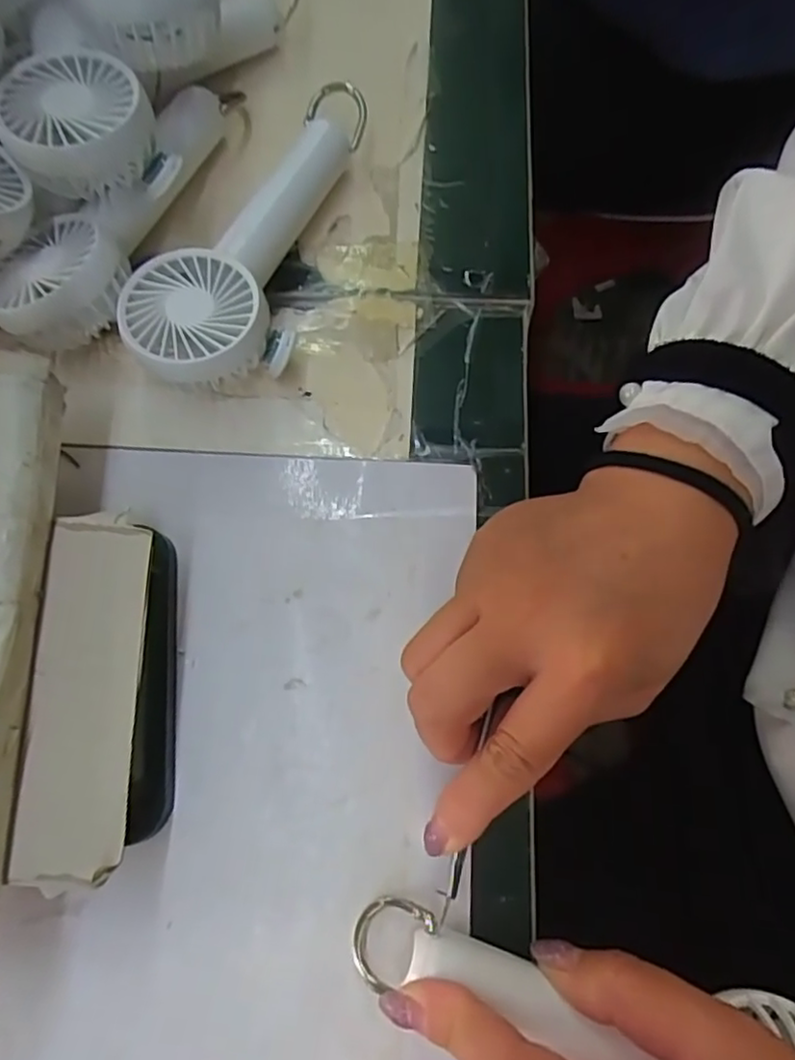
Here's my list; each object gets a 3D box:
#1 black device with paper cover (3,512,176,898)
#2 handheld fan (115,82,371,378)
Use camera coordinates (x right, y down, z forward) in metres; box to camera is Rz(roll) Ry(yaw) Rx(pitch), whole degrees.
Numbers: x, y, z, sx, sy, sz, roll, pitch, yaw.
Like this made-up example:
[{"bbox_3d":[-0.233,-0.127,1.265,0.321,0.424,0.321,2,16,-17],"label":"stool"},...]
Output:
[{"bbox_3d":[-0.102,0.057,0.231,0.045,0.036,0.118,-2,74,0],"label":"black device with paper cover"},{"bbox_3d":[-0.061,-0.131,0.283,0.060,0.034,0.166,20,75,6],"label":"handheld fan"}]

